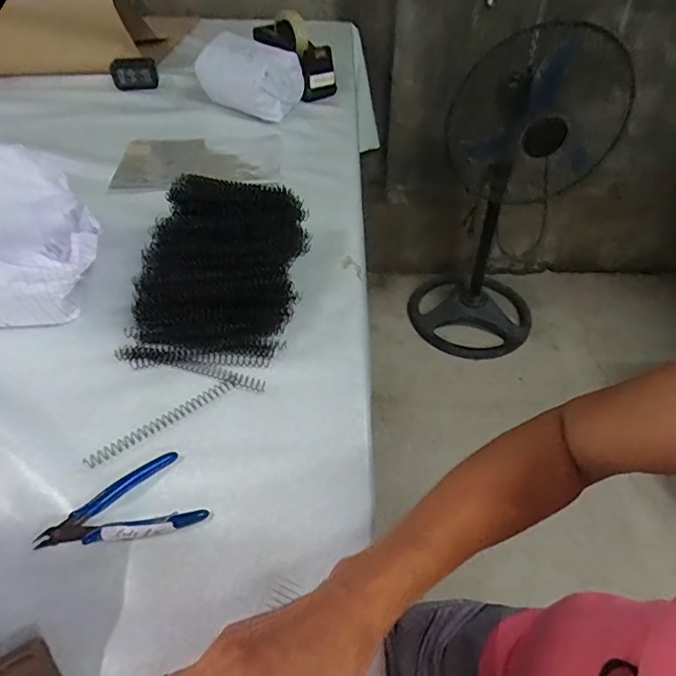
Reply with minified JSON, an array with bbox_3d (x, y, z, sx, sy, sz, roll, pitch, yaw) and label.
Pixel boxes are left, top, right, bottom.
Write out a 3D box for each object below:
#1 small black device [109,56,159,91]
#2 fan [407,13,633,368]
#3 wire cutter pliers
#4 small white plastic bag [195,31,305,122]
[{"bbox_3d":[-0.421,-0.541,1.036,0.098,0.067,0.018,3,46,5],"label":"small black device"},{"bbox_3d":[0.462,-0.396,1.480,0.413,0.911,0.394,11,46,11],"label":"fan"},{"bbox_3d":[-0.176,0.138,0.404,0.114,0.018,0.071,-21,49,-20],"label":"wire cutter pliers"},{"bbox_3d":[-0.172,-0.496,0.948,0.179,0.107,0.115,19,48,18],"label":"small white plastic bag"}]

